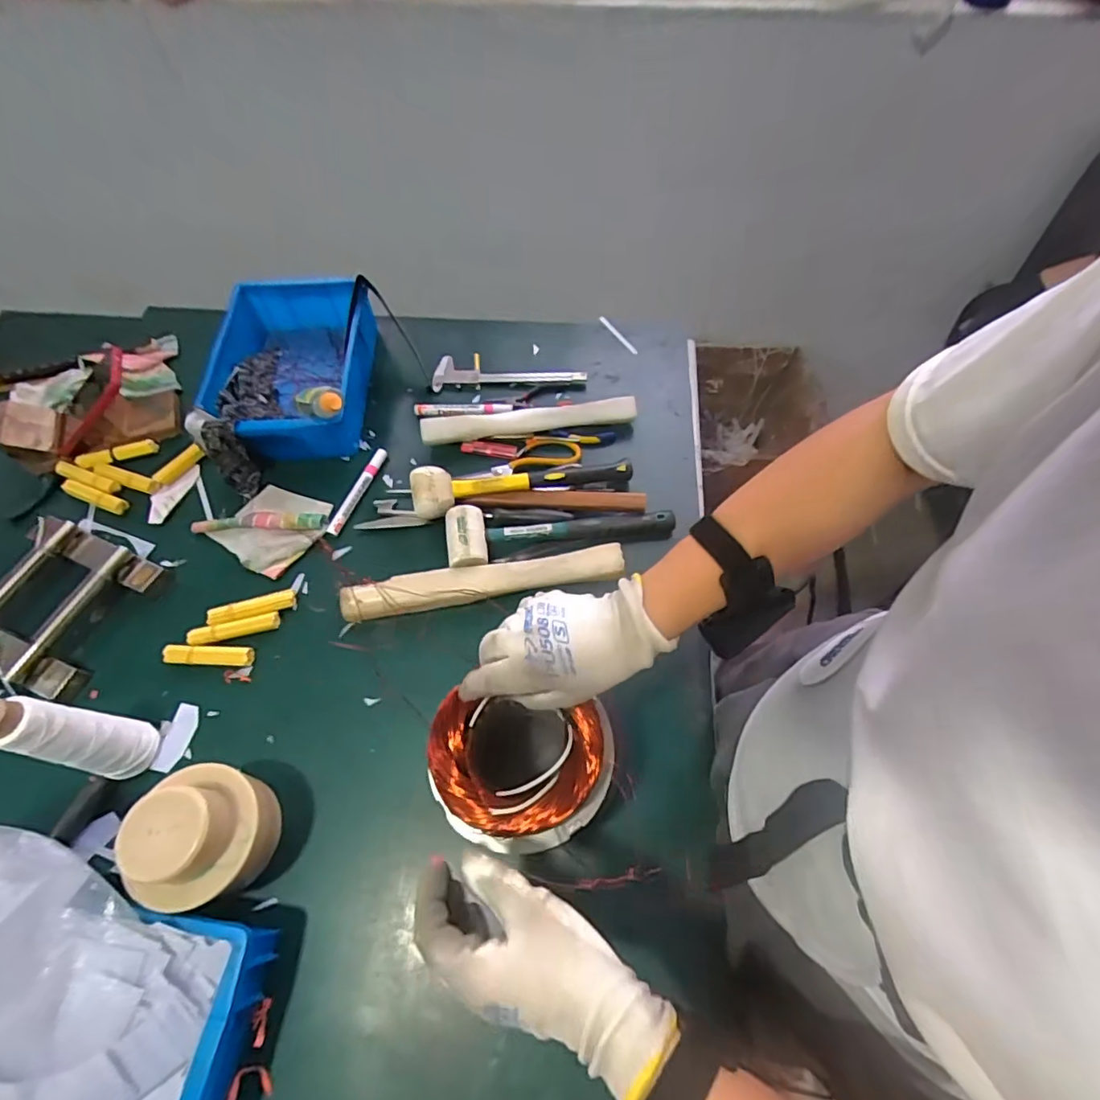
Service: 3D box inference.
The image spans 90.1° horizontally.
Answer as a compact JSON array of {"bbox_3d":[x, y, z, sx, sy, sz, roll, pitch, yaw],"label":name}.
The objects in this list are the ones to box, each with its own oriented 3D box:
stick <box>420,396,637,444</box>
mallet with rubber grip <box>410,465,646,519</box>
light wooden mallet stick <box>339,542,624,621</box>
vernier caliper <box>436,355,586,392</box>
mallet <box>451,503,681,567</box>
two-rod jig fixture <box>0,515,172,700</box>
[{"bbox_3d":[-0.028,-0.180,0.767,0.295,0.034,0.030,-7,62,-2],"label":"stick"},{"bbox_3d":[-0.026,-0.068,0.690,0.290,0.067,0.048,-1,62,1],"label":"mallet with rubber grip"},{"bbox_3d":[-0.079,0.037,0.662,0.337,0.036,0.049,-9,62,-3],"label":"light wooden mallet stick"},{"bbox_3d":[-0.063,-0.274,0.834,0.230,0.010,0.068,0,62,1],"label":"vernier caliper"},{"bbox_3d":[0.015,-0.019,0.672,0.281,0.038,0.074,-3,62,0],"label":"mallet"},{"bbox_3d":[-0.594,0.060,0.652,0.192,0.043,0.181,20,64,12],"label":"two-rod jig fixture"}]

